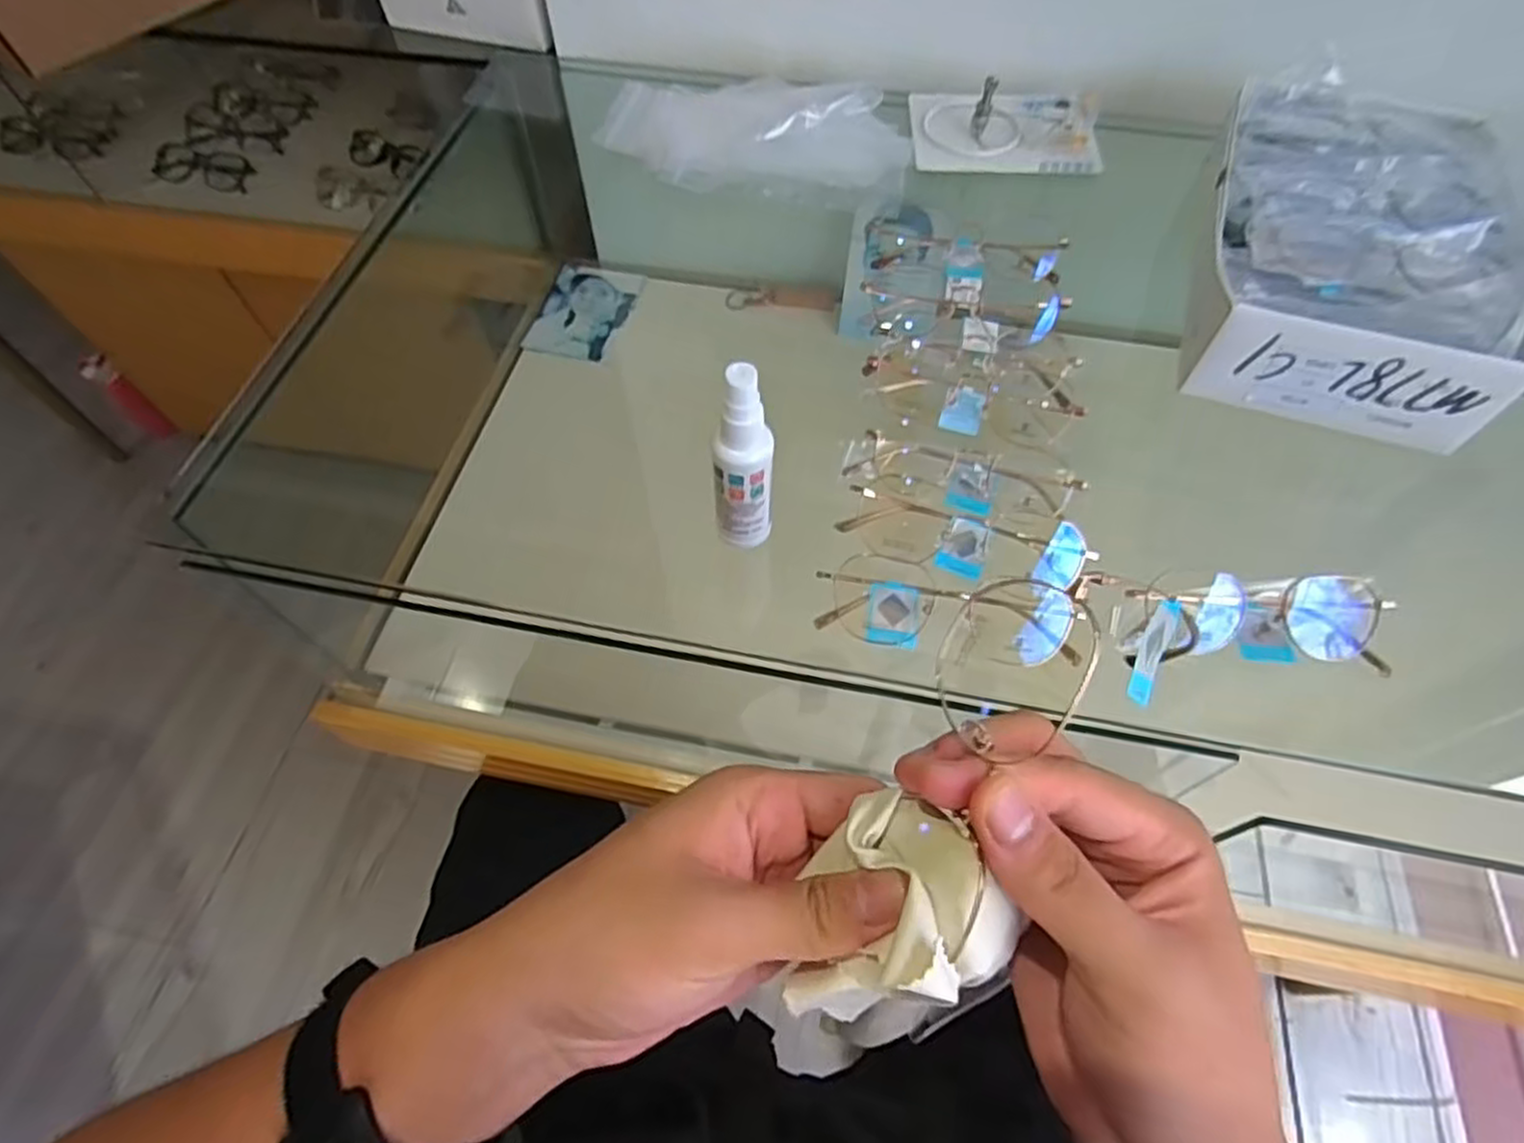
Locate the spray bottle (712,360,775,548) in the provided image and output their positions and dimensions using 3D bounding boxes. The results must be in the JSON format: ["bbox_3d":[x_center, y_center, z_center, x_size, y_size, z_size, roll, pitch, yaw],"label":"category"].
[{"bbox_3d":[-0.009,-0.052,0.364,0.027,0.106,0.023,8,60,4],"label":"spray bottle"}]

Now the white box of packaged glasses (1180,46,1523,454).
[{"bbox_3d":[0.378,-0.214,0.483,0.179,0.069,0.266,19,61,10],"label":"white box of packaged glasses"}]

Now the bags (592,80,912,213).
[{"bbox_3d":[-0.004,-0.352,0.595,0.244,0.033,0.142,12,60,6],"label":"bags"}]

